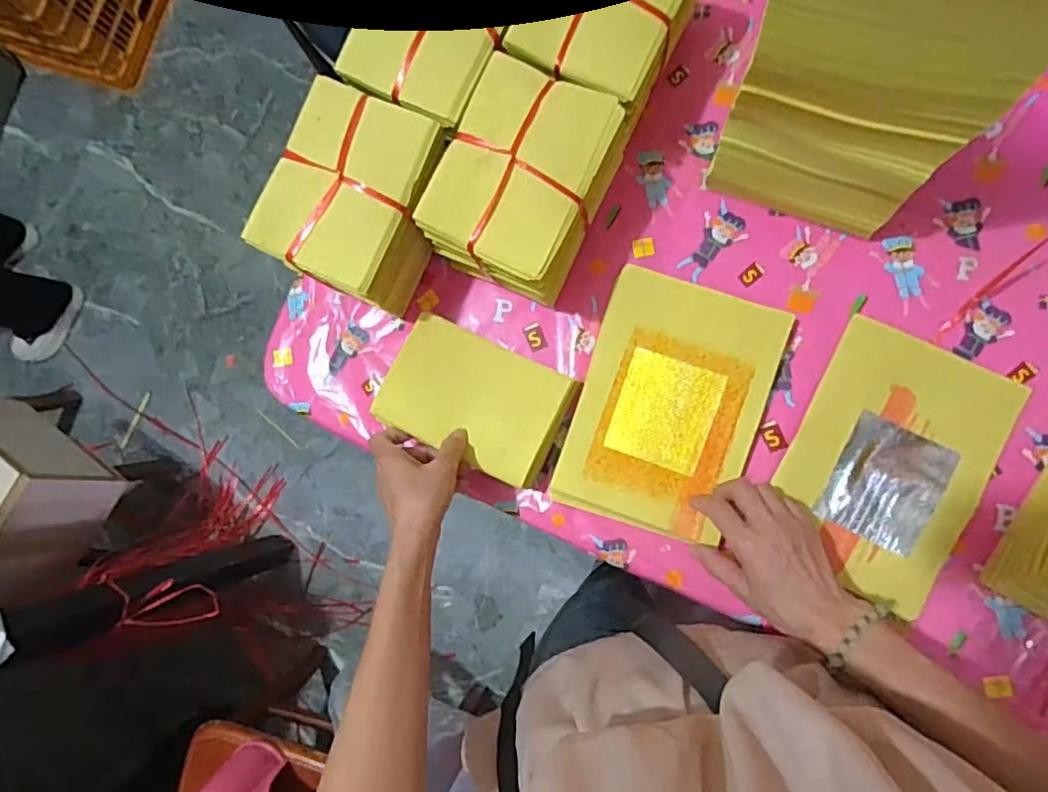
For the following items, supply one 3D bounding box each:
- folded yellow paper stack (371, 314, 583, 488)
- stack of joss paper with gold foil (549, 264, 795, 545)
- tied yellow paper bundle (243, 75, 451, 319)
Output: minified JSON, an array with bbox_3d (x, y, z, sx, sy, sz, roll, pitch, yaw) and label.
[{"bbox_3d":[-0.044,0.004,0.578,0.169,0.041,0.112,24,87,5],"label":"folded yellow paper stack"},{"bbox_3d":[0.135,0.011,0.561,0.162,0.021,0.226,20,90,10],"label":"stack of joss paper with gold foil"},{"bbox_3d":[-0.146,-0.177,0.566,0.123,0.130,0.161,24,91,10],"label":"tied yellow paper bundle"}]

